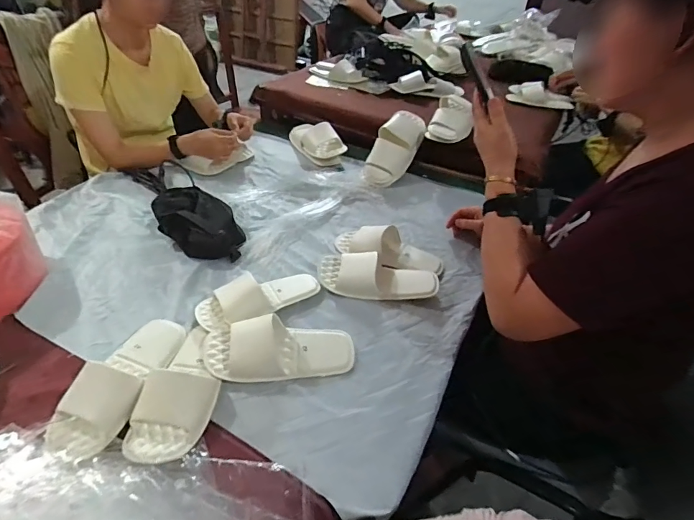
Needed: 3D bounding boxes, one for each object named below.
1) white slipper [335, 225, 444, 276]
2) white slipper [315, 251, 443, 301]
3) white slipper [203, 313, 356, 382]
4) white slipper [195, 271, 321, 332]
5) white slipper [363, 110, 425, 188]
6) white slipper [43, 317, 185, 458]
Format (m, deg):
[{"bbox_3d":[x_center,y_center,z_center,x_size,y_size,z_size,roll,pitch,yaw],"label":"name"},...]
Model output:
[{"bbox_3d":[0.091,-0.030,0.862,0.234,0.052,0.091,13,40,10],"label":"white slipper"},{"bbox_3d":[0.059,0.032,0.785,0.231,0.050,0.085,9,40,4],"label":"white slipper"},{"bbox_3d":[-0.104,0.139,0.640,0.234,0.059,0.099,0,40,-7],"label":"white slipper"},{"bbox_3d":[-0.156,0.061,0.725,0.221,0.052,0.086,-12,43,-20],"label":"white slipper"},{"bbox_3d":[0.131,-0.316,1.125,0.114,0.065,0.252,26,81,24],"label":"white slipper"},{"bbox_3d":[-0.325,0.159,0.578,0.094,0.042,0.234,14,40,10],"label":"white slipper"}]

